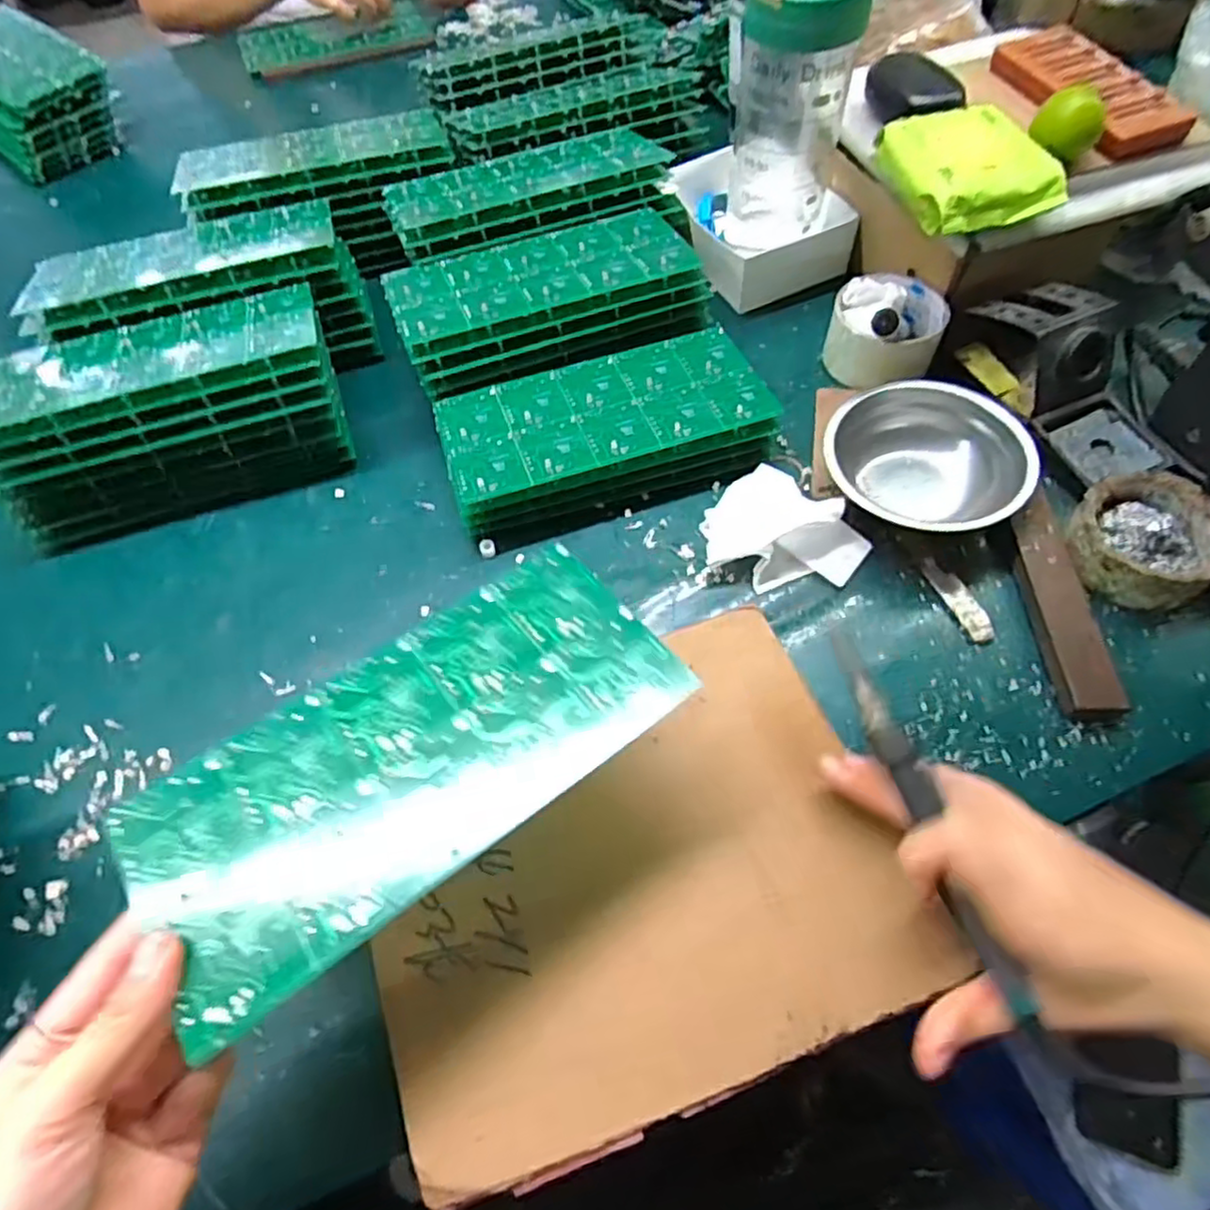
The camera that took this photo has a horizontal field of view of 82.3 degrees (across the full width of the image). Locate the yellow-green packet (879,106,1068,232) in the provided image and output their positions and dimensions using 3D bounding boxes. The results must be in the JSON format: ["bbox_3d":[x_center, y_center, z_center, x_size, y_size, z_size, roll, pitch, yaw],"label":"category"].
[{"bbox_3d":[0.252,-0.308,0.483,0.088,0.030,0.111,-11,60,-4],"label":"yellow-green packet"}]

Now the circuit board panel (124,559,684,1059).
[{"bbox_3d":[-0.077,0.060,0.288,0.220,0.004,0.102,-34,59,-20],"label":"circuit board panel"}]

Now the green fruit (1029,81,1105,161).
[{"bbox_3d":[0.321,-0.335,0.479,0.042,0.033,0.034,23,61,17],"label":"green fruit"}]

